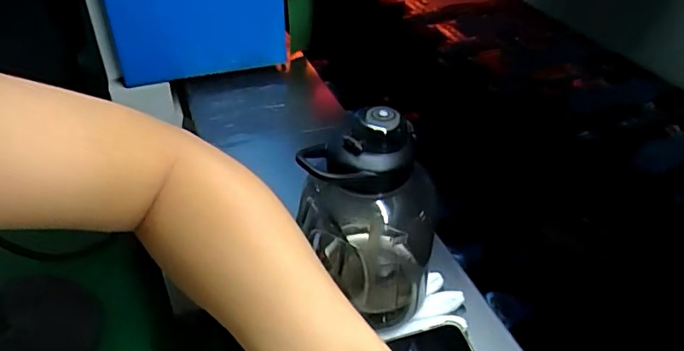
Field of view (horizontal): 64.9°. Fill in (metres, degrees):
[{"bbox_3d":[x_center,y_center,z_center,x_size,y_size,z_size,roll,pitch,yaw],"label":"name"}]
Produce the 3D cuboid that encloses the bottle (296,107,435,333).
[{"bbox_3d":[0.024,0.041,0.479,0.114,0.218,0.110,1,35,7],"label":"bottle"}]

